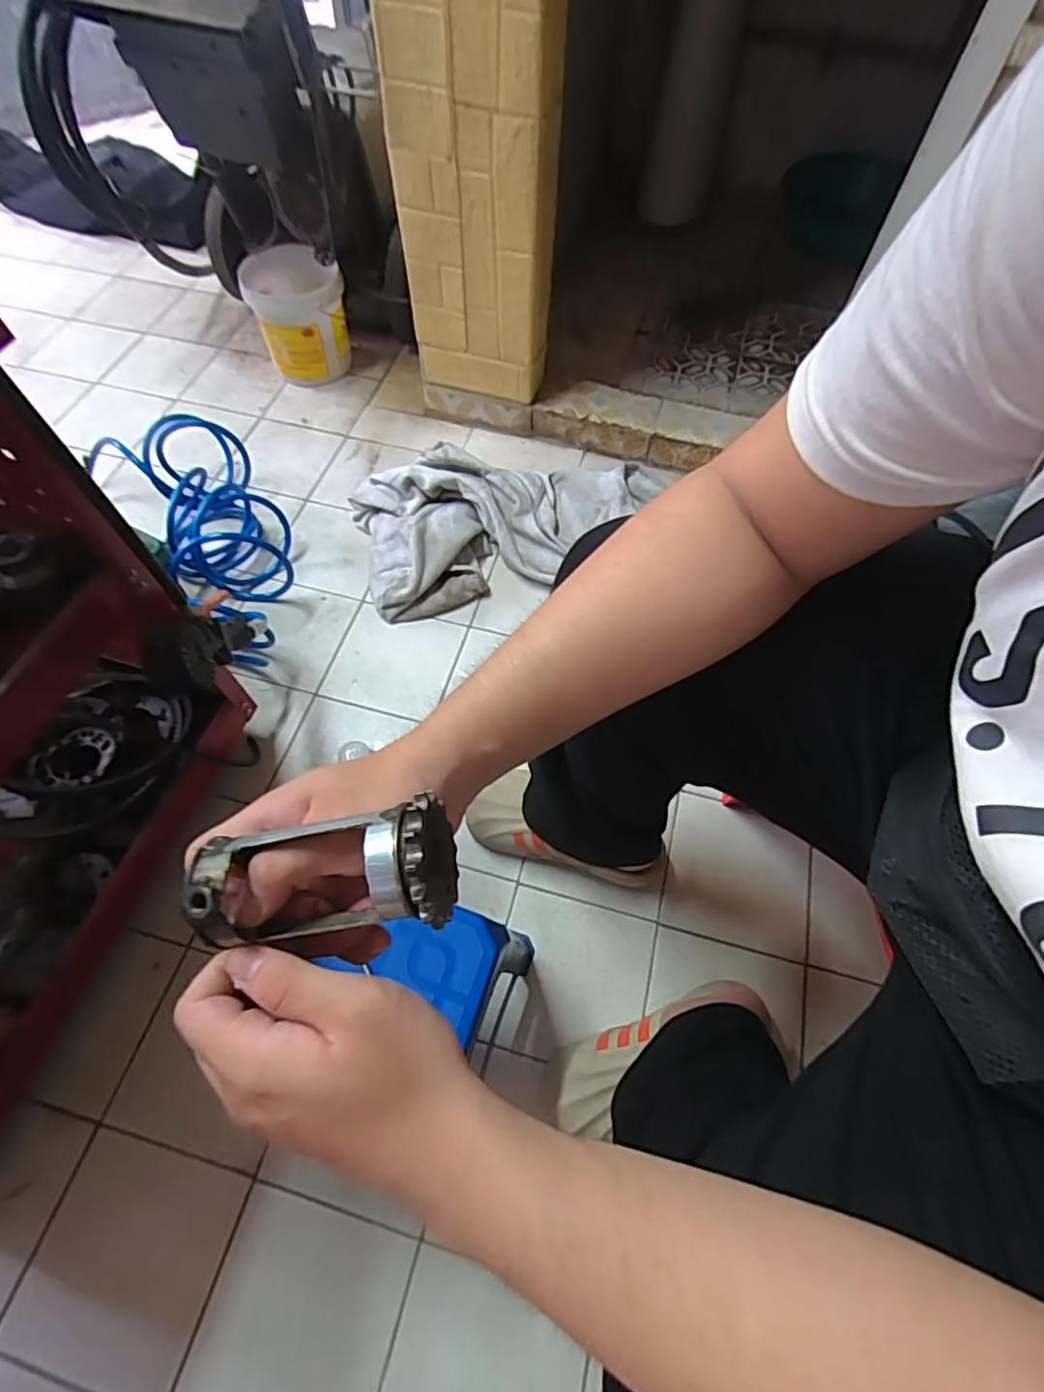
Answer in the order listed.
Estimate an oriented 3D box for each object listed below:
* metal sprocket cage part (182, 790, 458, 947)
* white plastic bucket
[{"bbox_3d":[-0.084,0.081,0.269,0.111,0.043,0.047,-12,62,5],"label":"metal sprocket cage part"},{"bbox_3d":[-0.468,-0.807,1.306,0.184,0.206,0.172,-1,62,1],"label":"white plastic bucket"}]

